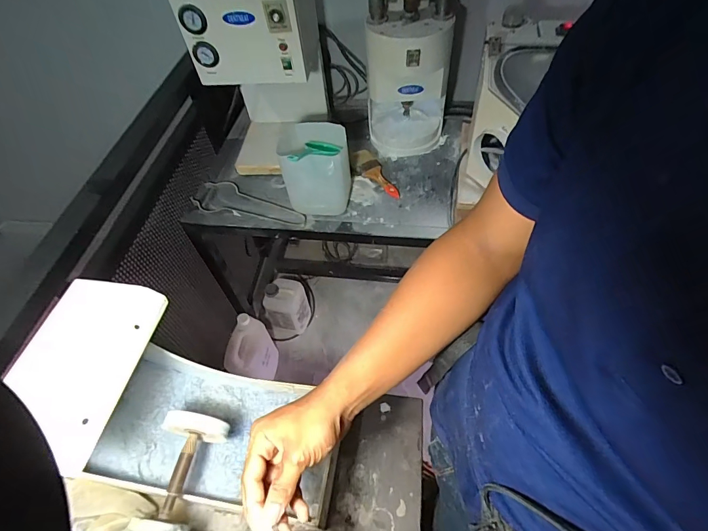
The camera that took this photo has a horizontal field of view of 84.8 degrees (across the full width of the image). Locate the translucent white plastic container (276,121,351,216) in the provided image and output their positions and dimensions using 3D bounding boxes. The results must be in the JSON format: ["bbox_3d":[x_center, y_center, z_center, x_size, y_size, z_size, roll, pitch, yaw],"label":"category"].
[{"bbox_3d":[-0.088,-0.223,0.924,0.155,0.173,0.163,-11,53,-3],"label":"translucent white plastic container"}]

